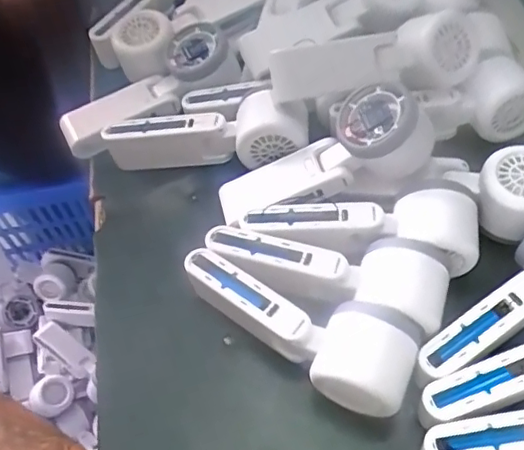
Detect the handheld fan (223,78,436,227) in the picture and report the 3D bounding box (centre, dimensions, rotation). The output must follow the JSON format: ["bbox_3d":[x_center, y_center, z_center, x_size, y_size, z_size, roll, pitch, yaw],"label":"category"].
[{"bbox_3d":[0.042,-0.049,0.433,0.164,0.058,0.062,-19,65,13],"label":"handheld fan"}]

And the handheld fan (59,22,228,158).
[{"bbox_3d":[-0.101,-0.116,0.500,0.162,0.033,0.059,-32,58,6],"label":"handheld fan"}]

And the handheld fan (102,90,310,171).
[{"bbox_3d":[-0.047,-0.074,0.472,0.169,0.046,0.047,-4,55,15],"label":"handheld fan"}]

